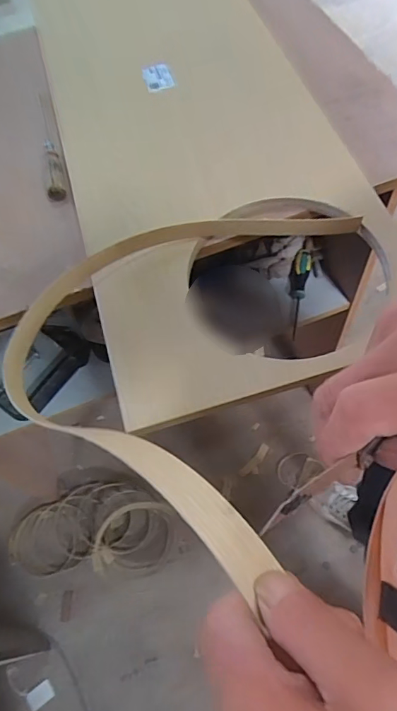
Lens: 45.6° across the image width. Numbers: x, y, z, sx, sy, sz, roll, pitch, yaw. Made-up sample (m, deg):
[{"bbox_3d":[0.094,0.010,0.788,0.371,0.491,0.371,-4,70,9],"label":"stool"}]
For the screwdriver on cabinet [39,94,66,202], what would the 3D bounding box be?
[{"bbox_3d":[-0.208,-0.285,0.653,0.023,0.020,0.178,-16,62,-3],"label":"screwdriver on cabinet"}]

